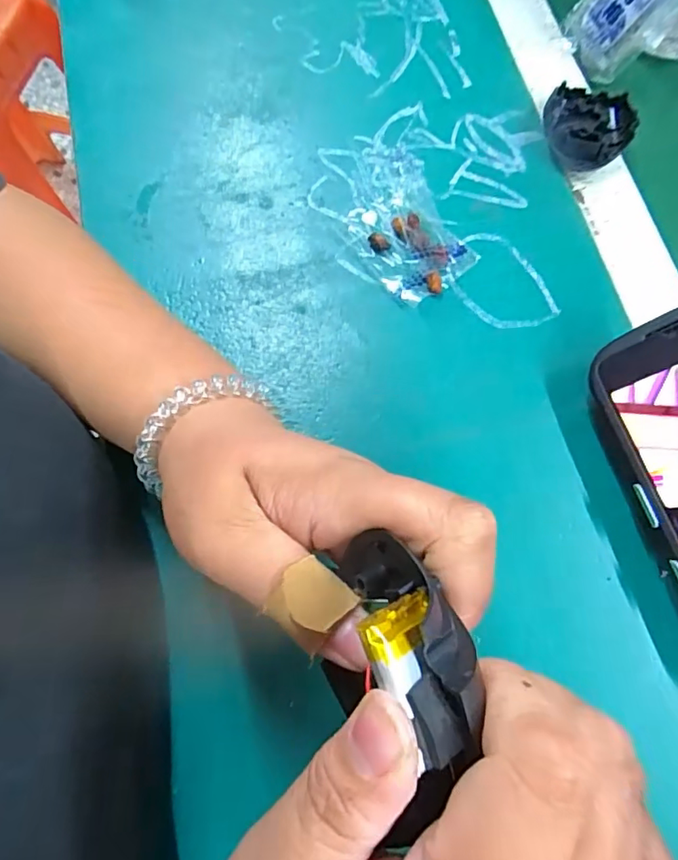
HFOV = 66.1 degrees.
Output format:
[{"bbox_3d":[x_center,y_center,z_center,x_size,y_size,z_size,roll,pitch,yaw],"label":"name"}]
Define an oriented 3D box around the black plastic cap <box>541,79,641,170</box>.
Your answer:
[{"bbox_3d":[0.156,-0.191,0.326,0.051,0.017,0.055,4,73,2],"label":"black plastic cap"}]

